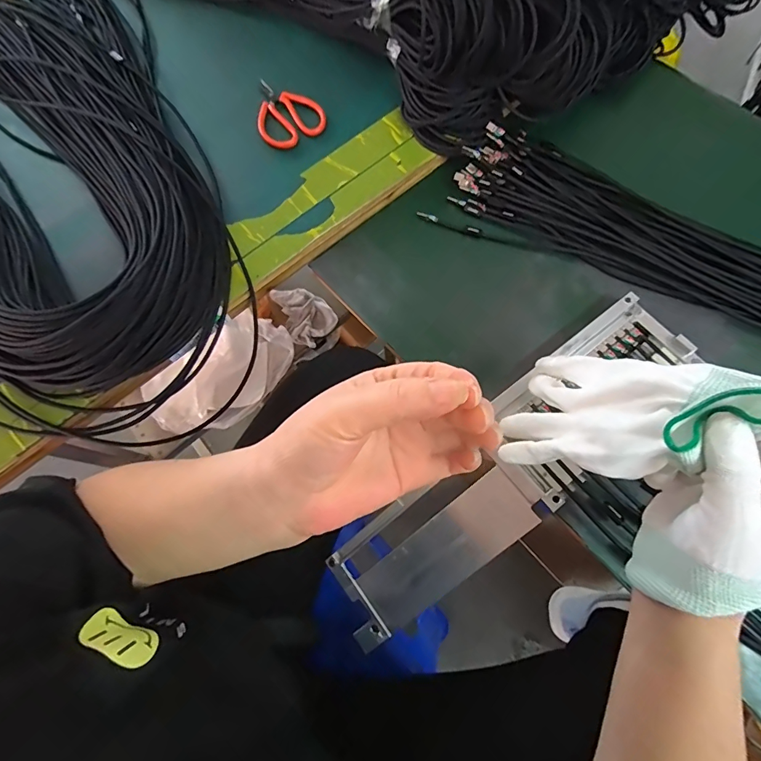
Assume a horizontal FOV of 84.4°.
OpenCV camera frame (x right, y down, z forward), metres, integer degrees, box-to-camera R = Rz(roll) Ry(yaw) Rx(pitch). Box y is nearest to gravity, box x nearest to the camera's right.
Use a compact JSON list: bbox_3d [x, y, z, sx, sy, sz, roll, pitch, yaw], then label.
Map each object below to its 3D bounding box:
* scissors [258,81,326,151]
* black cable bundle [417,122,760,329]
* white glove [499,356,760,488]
[{"bbox_3d":[-0.112,-0.320,0.491,0.075,0.014,0.108,-24,72,-3],"label":"scissors"},{"bbox_3d":[0.422,-0.079,0.388,0.738,0.023,0.183,25,73,11],"label":"black cable bundle"},{"bbox_3d":[0.154,0.029,0.272,0.039,0.163,0.089,36,78,-26],"label":"white glove"}]

